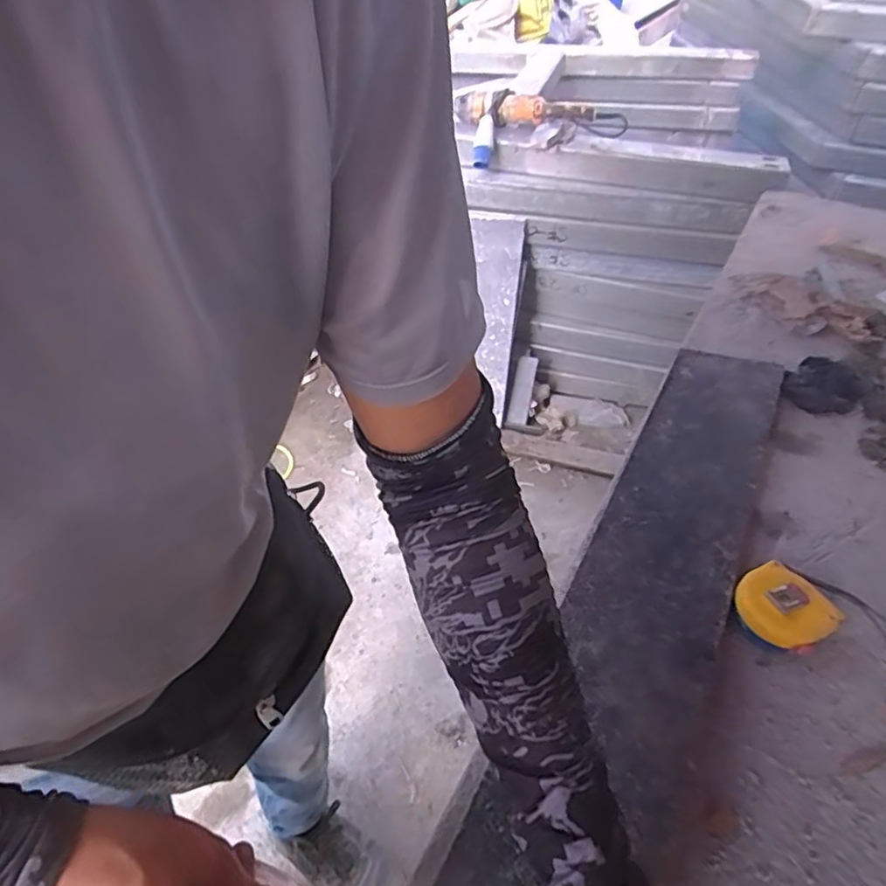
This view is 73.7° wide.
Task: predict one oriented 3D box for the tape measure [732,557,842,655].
[{"bbox_3d":[0.303,0.149,0.530,0.077,0.037,0.075,-24,50,-22],"label":"tape measure"}]

